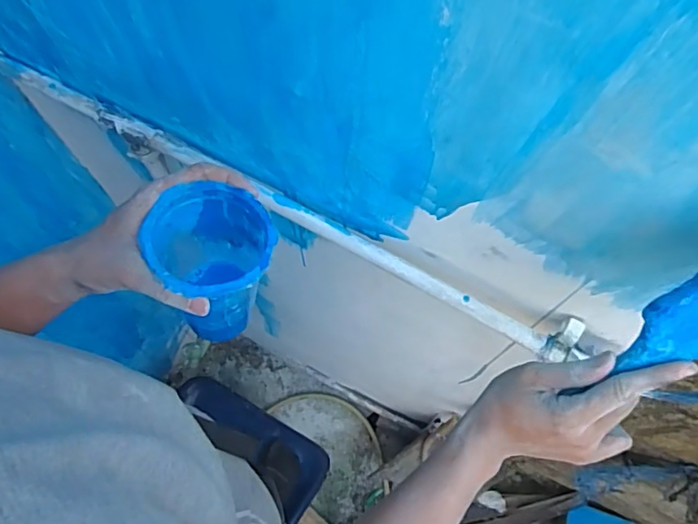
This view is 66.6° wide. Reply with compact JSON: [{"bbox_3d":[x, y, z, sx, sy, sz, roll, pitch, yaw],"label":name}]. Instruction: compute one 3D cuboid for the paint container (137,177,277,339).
[{"bbox_3d":[-0.100,0.003,0.434,0.086,0.124,0.087,0,68,0],"label":"paint container"}]

